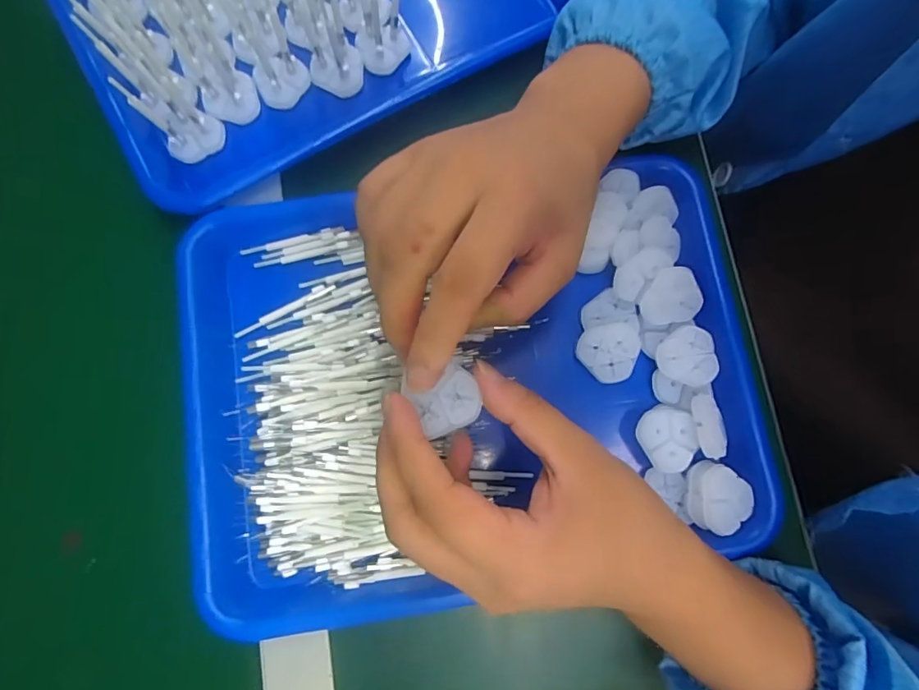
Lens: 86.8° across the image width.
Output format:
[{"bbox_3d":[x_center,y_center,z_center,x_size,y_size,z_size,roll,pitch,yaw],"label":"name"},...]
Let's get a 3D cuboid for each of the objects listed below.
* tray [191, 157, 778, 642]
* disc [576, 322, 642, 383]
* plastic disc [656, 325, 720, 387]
[{"bbox_3d":[0.007,0.019,0.300,0.348,0.030,0.241,-8,80,-2],"label":"tray"},{"bbox_3d":[0.093,0.005,0.303,0.038,0.004,0.036,-2,90,6],"label":"disc"},{"bbox_3d":[0.142,0.006,0.301,0.034,0.007,0.034,26,81,4],"label":"plastic disc"}]

